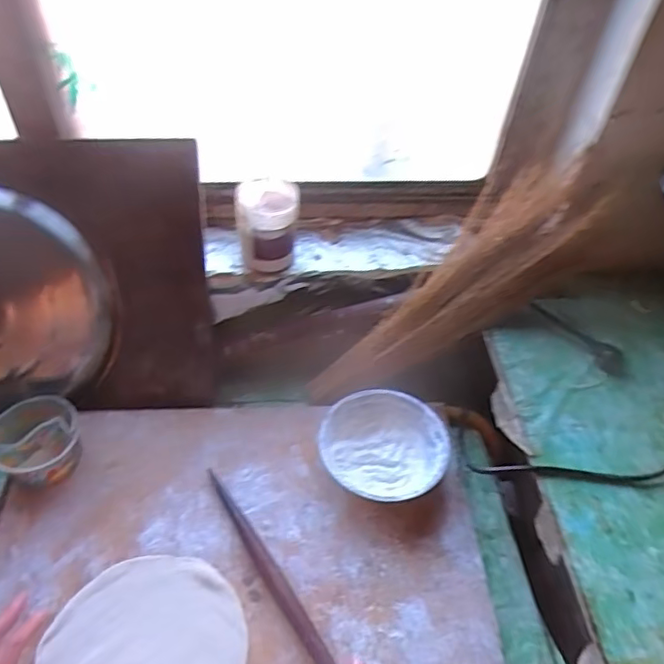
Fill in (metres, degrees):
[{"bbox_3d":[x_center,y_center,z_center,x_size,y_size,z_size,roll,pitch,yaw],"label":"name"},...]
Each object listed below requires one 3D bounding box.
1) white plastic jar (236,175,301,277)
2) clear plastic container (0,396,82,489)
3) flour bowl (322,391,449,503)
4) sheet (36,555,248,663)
[{"bbox_3d":[-0.090,-0.150,0.838,0.090,0.120,0.084,-3,48,-4],"label":"white plastic jar"},{"bbox_3d":[-0.379,0.144,0.744,0.106,0.062,0.095,-27,54,-24],"label":"clear plastic container"},{"bbox_3d":[0.069,0.160,0.773,0.164,0.049,0.156,1,47,-1],"label":"flour bowl"},{"bbox_3d":[-0.200,0.345,0.614,0.201,0.007,0.209,3,46,-3],"label":"sheet"}]

